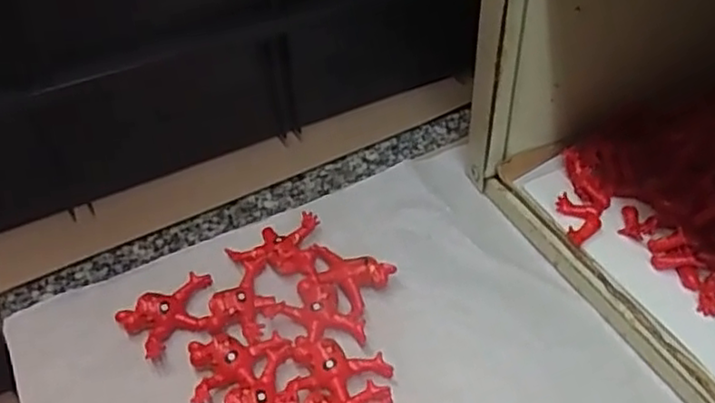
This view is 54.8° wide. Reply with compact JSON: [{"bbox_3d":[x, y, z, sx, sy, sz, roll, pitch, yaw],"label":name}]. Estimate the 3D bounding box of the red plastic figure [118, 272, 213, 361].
[{"bbox_3d":[-0.090,0.054,0.335,0.046,0.009,0.029,-29,51,-18],"label":"red plastic figure"}]

